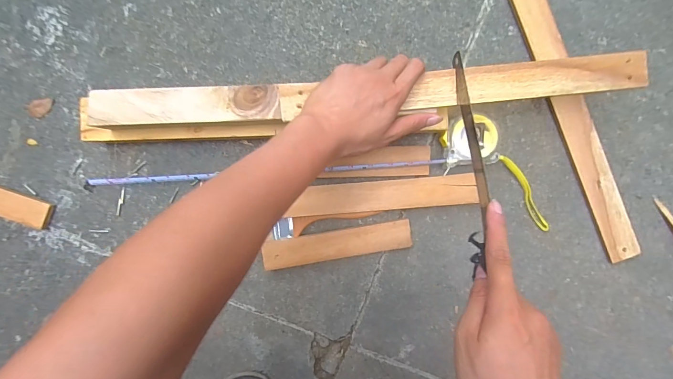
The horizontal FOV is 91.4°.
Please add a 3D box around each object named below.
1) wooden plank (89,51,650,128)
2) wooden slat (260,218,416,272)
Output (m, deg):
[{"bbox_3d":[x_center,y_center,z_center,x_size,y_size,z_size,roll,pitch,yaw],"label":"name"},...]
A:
[{"bbox_3d":[0.030,-0.108,0.368,0.610,0.013,0.047,-3,91,2],"label":"wooden plank"},{"bbox_3d":[0.002,0.072,0.430,0.191,0.006,0.035,-9,98,-2],"label":"wooden slat"}]

